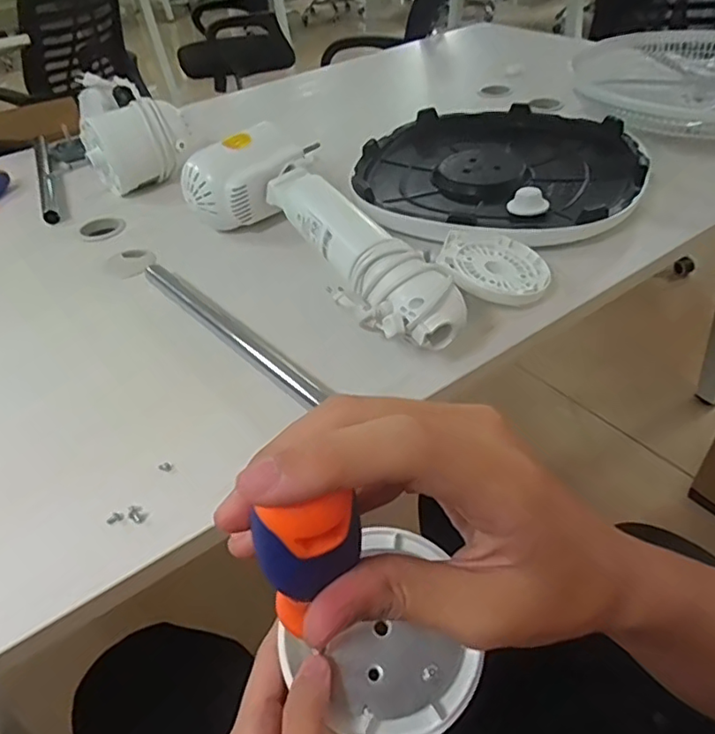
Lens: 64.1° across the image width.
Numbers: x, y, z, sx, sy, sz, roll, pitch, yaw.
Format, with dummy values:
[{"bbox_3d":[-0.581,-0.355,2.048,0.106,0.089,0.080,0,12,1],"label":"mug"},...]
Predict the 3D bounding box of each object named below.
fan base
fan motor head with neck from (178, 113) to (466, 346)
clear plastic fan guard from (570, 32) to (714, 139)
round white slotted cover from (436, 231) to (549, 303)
[{"bbox_3d":[0.197,-0.281,0.807,0.377,0.038,0.381,-3,42,3],"label":"fan base"},{"bbox_3d":[-0.035,-0.161,0.655,0.154,0.101,0.448,-31,48,-25],"label":"fan motor head with neck"},{"bbox_3d":[0.557,-0.445,0.897,0.432,0.069,0.426,22,49,26],"label":"clear plastic fan guard"},{"bbox_3d":[0.151,-0.111,0.625,0.116,0.028,0.106,-3,42,3],"label":"round white slotted cover"}]

